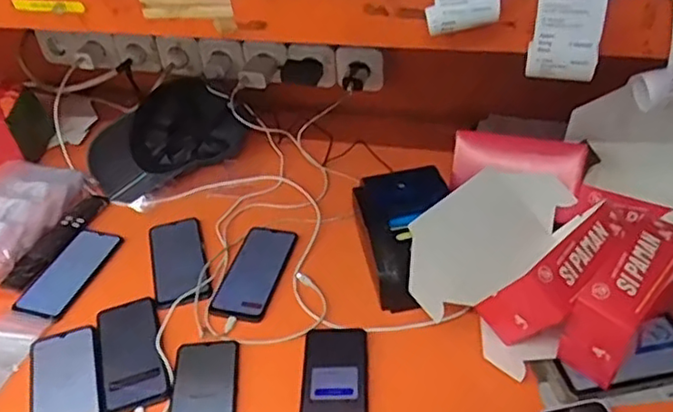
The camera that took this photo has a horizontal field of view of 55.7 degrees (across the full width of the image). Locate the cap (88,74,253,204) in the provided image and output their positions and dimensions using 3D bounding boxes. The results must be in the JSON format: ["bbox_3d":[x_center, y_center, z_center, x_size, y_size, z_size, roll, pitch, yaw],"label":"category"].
[{"bbox_3d":[-0.276,-0.123,1.034,0.236,0.114,0.155,-26,44,-23],"label":"cap"}]

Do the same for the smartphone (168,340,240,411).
[{"bbox_3d":[-0.150,0.221,0.717,0.074,0.013,0.165,-6,40,-1],"label":"smartphone"}]

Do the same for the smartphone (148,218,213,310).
[{"bbox_3d":[-0.219,0.076,0.887,0.075,0.015,0.167,-9,38,-16],"label":"smartphone"}]

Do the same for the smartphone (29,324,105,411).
[{"bbox_3d":[-0.313,0.208,0.737,0.078,0.005,0.175,-16,42,-13],"label":"smartphone"}]

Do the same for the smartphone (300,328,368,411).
[{"bbox_3d":[-0.002,0.201,0.718,0.074,0.009,0.166,-2,40,3],"label":"smartphone"}]

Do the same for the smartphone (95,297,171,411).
[{"bbox_3d":[-0.251,0.176,0.776,0.074,0.011,0.164,-16,41,-12],"label":"smartphone"}]

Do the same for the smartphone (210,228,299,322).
[{"bbox_3d":[-0.112,0.088,0.868,0.073,0.007,0.162,8,43,12],"label":"smartphone"}]

